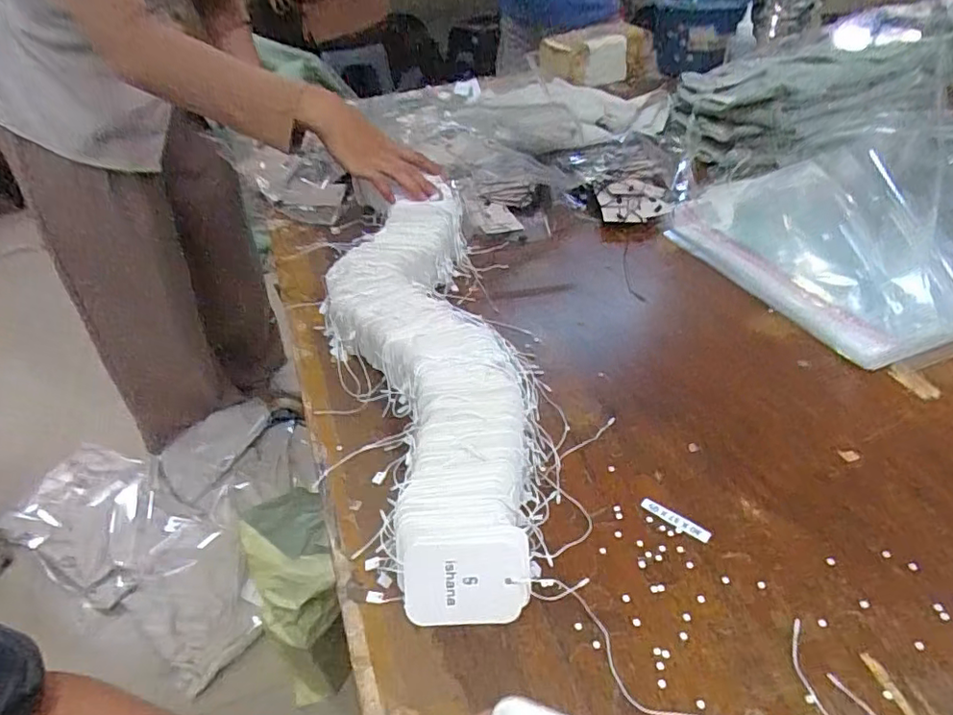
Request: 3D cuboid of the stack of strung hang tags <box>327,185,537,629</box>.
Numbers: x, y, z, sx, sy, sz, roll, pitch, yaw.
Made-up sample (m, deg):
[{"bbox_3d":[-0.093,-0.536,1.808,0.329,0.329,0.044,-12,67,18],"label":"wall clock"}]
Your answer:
[{"bbox_3d":[-0.039,-0.008,0.496,0.155,0.064,0.457,-14,42,-10],"label":"stack of strung hang tags"}]

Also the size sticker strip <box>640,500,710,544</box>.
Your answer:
[{"bbox_3d":[0.136,0.111,0.390,0.047,0.004,0.008,29,63,27],"label":"size sticker strip"}]

